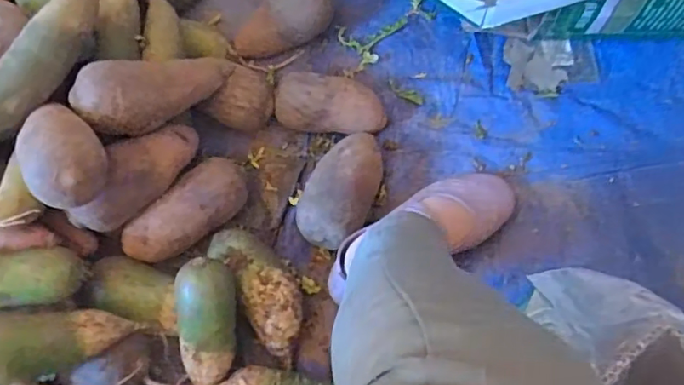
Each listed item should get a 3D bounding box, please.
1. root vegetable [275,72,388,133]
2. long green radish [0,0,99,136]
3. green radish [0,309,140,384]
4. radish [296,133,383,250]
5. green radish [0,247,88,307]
[{"bbox_3d":[-0.013,-0.104,0.690,0.131,0.061,0.059,5,72,4],"label":"root vegetable"},{"bbox_3d":[-0.302,-0.128,0.546,0.048,0.044,0.191,32,76,12],"label":"long green radish"},{"bbox_3d":[-0.277,0.139,0.527,0.147,0.053,0.061,-5,70,-34],"label":"green radish"},{"bbox_3d":[0.001,-0.004,0.651,0.077,0.060,0.141,22,74,10],"label":"radish"},{"bbox_3d":[-0.335,0.089,0.543,0.154,0.069,0.059,-8,72,-22],"label":"green radish"}]

